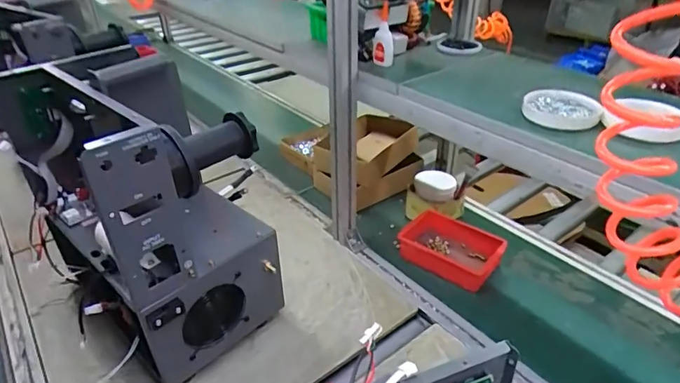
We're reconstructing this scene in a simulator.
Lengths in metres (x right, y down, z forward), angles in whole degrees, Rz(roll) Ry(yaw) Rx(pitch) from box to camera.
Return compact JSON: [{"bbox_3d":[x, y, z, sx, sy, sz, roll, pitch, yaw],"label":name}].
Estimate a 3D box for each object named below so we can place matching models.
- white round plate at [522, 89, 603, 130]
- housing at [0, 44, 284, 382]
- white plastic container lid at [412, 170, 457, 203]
[{"bbox_3d":[0.337,-0.127,0.692,0.102,0.022,0.117,20,38,30],"label":"white round plate"},{"bbox_3d":[-0.333,0.014,0.784,0.417,0.420,0.237,26,42,36],"label":"housing"},{"bbox_3d":[0.231,-0.015,1.108,0.096,0.036,0.088,-1,33,1],"label":"white plastic container lid"}]

